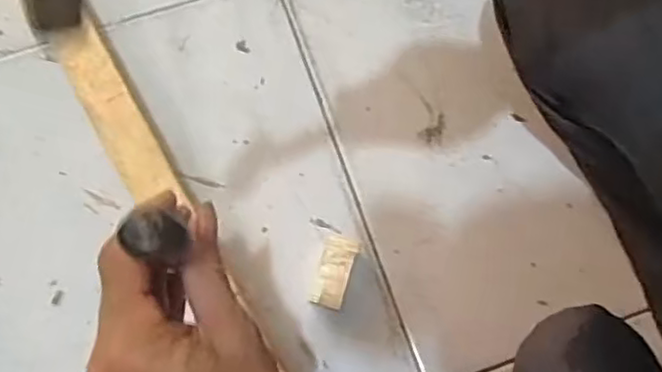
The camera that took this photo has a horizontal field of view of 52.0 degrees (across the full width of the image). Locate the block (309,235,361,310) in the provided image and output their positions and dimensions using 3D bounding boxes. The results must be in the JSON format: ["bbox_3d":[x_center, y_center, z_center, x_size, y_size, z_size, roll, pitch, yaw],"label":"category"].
[{"bbox_3d":[0.003,0.071,0.565,0.028,0.020,0.058,19,76,4],"label":"block"}]

